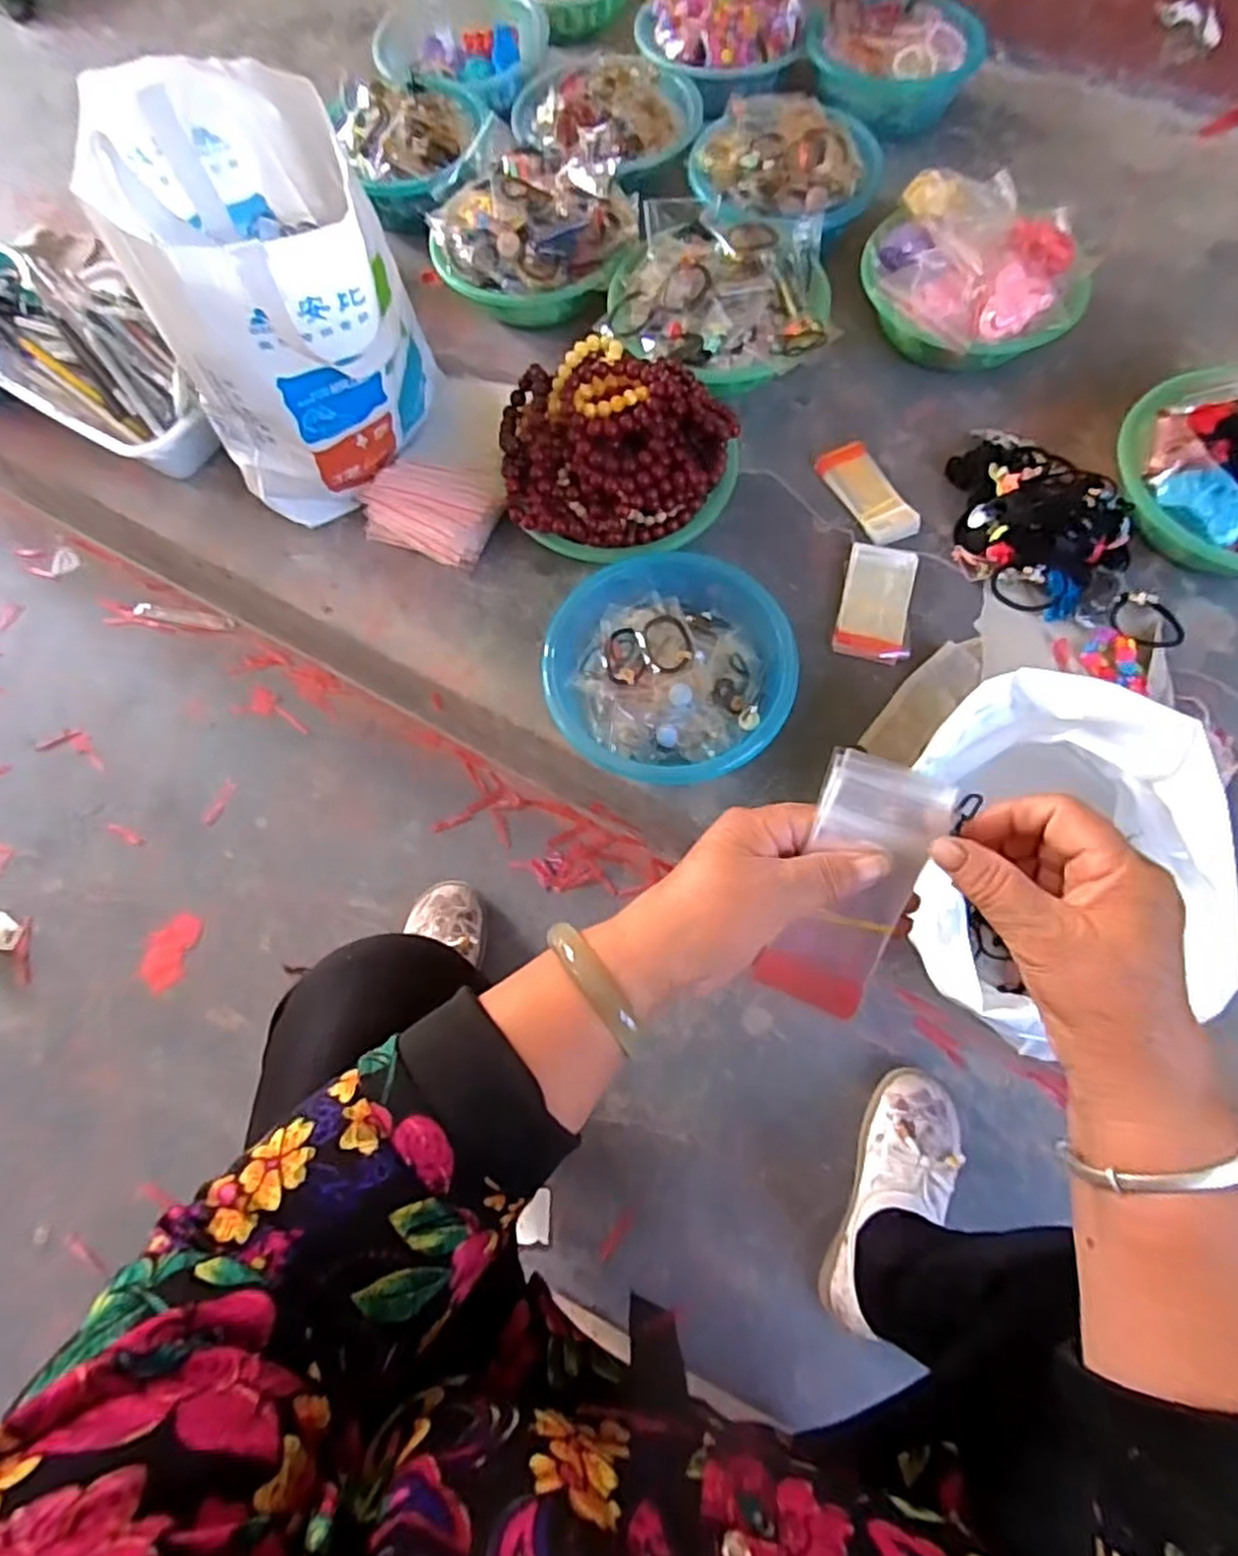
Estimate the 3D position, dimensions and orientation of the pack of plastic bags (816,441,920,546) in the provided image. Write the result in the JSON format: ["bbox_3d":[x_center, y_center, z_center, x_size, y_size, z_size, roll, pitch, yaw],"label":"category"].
[{"bbox_3d":[0.264,-0.302,0.769,0.054,0.022,0.126,-23,71,-6],"label":"pack of plastic bags"}]

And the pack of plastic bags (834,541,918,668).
[{"bbox_3d":[0.260,-0.174,0.734,0.069,0.024,0.130,12,71,7],"label":"pack of plastic bags"}]

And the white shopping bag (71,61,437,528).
[{"bbox_3d":[-0.310,-0.421,0.699,0.227,0.317,0.243,-23,71,-6],"label":"white shopping bag"}]

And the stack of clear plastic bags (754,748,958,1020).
[{"bbox_3d":[0.111,0.054,0.342,0.057,0.011,0.126,14,109,7],"label":"stack of clear plastic bags"}]

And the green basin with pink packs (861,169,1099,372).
[{"bbox_3d":[0.396,-0.558,0.817,0.228,0.110,0.228,-1,70,2],"label":"green basin with pink packs"}]

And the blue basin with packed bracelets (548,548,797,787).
[{"bbox_3d":[0.046,-0.104,0.690,0.216,0.084,0.220,-1,70,2],"label":"blue basin with packed bracelets"}]

